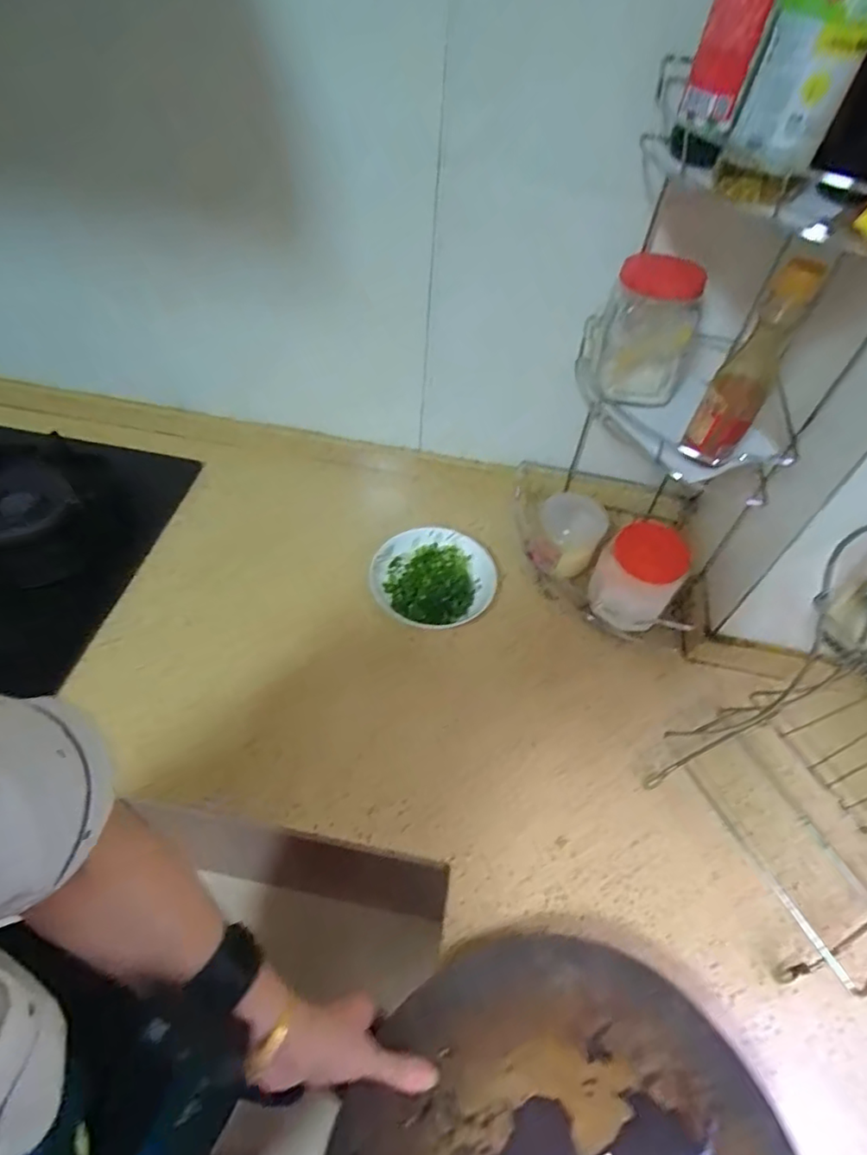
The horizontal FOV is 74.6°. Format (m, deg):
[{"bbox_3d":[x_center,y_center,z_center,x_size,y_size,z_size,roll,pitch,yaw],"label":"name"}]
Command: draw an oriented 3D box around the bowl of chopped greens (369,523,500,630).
[{"bbox_3d":[0.007,-0.009,0.798,0.161,0.047,0.174,1,53,-2],"label":"bowl of chopped greens"}]

